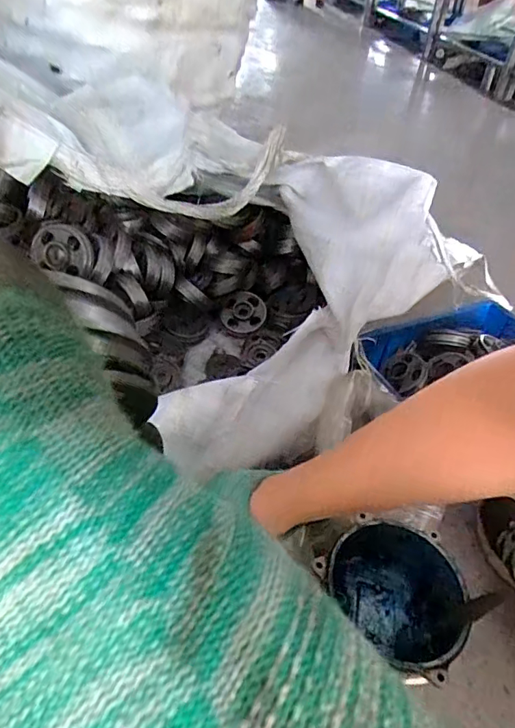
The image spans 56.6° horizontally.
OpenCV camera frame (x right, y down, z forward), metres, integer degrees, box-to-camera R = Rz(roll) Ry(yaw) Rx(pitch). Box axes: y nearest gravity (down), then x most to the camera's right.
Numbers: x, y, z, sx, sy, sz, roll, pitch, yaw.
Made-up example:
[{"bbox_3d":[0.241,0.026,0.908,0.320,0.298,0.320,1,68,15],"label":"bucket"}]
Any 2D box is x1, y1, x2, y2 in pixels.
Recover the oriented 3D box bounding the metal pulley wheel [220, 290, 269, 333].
[{"bbox_3d":[-0.026,-0.098,0.901,0.082,0.077,0.015,15,-2,-7],"label":"metal pulley wheel"}]

